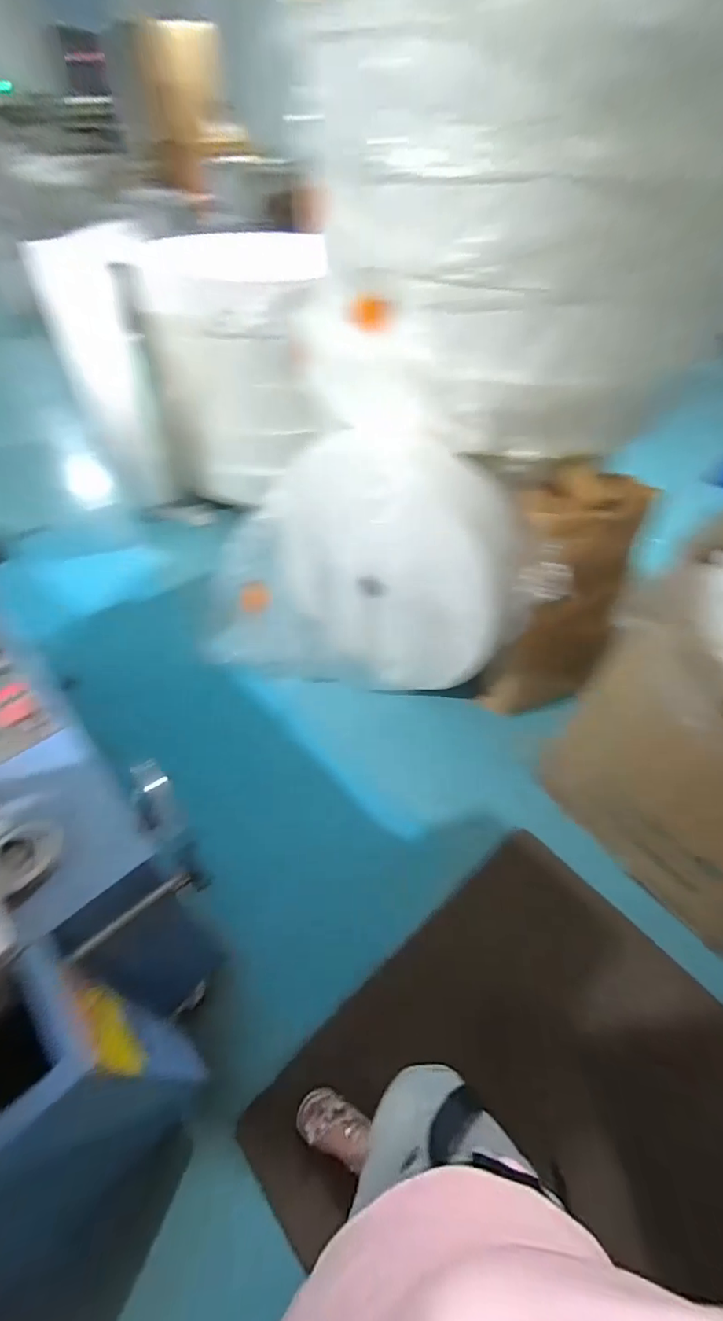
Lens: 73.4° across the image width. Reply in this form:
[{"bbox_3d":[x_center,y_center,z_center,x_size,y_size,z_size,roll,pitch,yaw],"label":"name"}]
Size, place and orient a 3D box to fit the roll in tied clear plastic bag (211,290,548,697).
[{"bbox_3d":[0.003,-0.436,1.574,1.070,1.046,0.613,3,47,1],"label":"roll in tied clear plastic bag"}]

